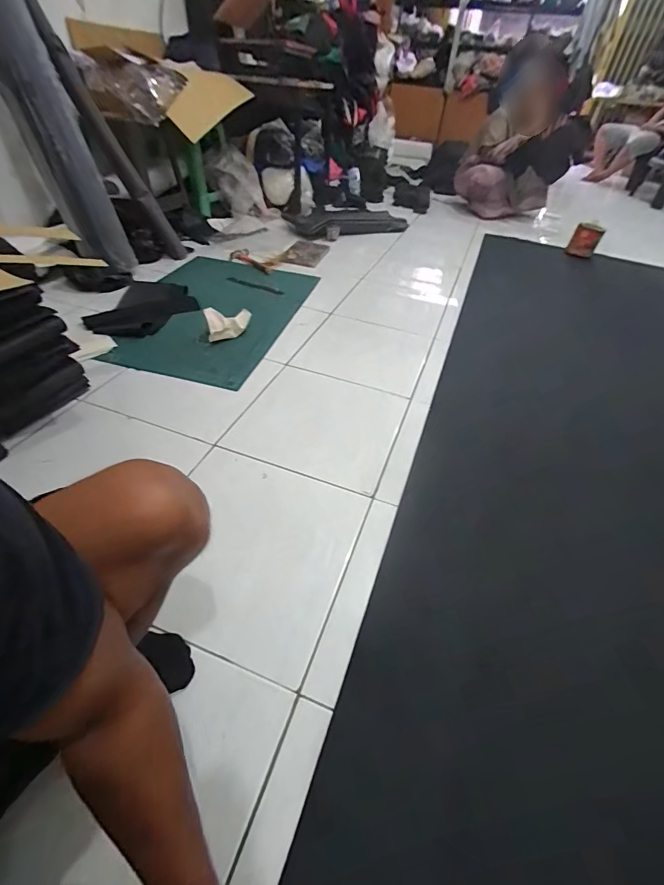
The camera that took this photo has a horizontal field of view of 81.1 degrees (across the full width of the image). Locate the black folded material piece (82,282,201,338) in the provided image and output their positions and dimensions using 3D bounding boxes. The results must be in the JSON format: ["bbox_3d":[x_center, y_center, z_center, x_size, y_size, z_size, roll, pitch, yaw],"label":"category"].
[{"bbox_3d":[-0.643,-0.478,1.359,0.304,0.039,0.394,13,44,7],"label":"black folded material piece"}]

